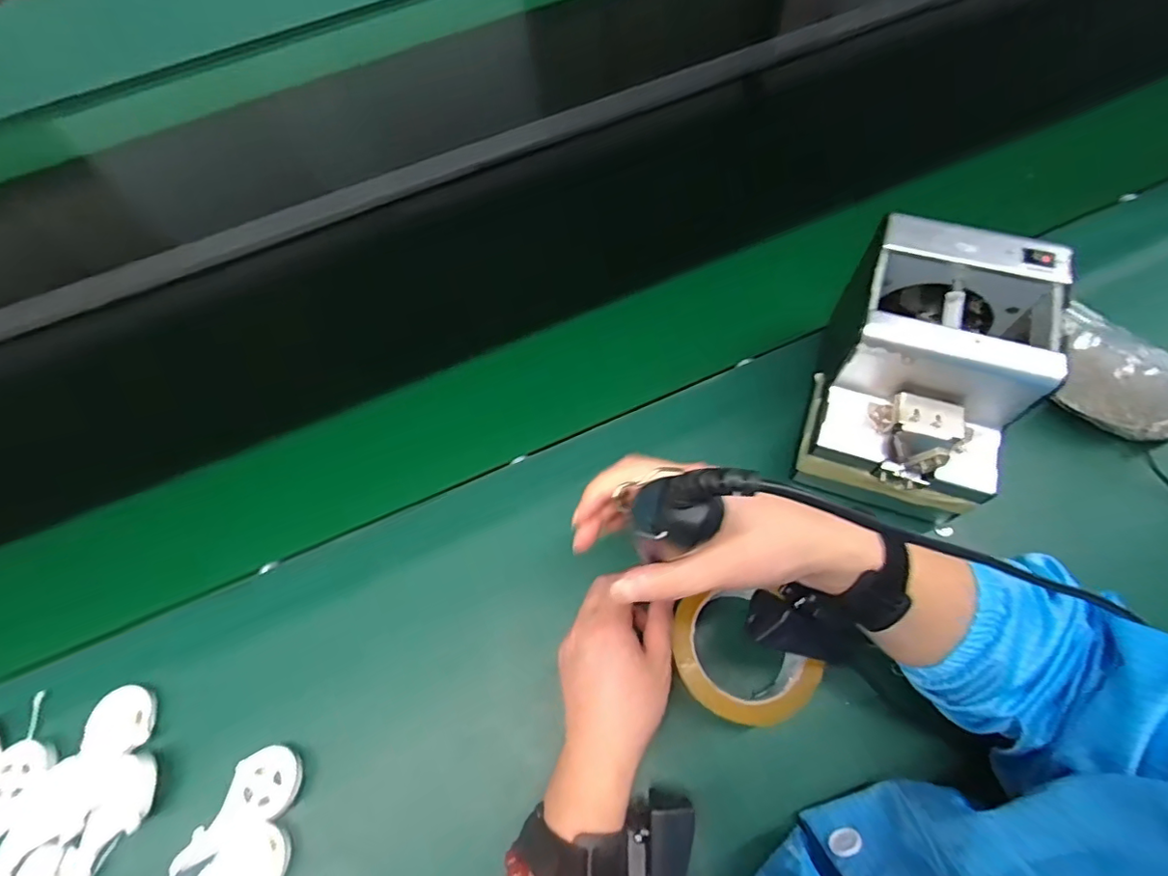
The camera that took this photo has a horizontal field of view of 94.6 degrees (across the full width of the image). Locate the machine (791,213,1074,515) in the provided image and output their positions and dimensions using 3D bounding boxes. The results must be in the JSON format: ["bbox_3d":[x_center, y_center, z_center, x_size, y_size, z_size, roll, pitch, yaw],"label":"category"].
[{"bbox_3d":[0.262,-0.053,0.415,0.130,0.122,0.174,20,68,13],"label":"machine"}]

